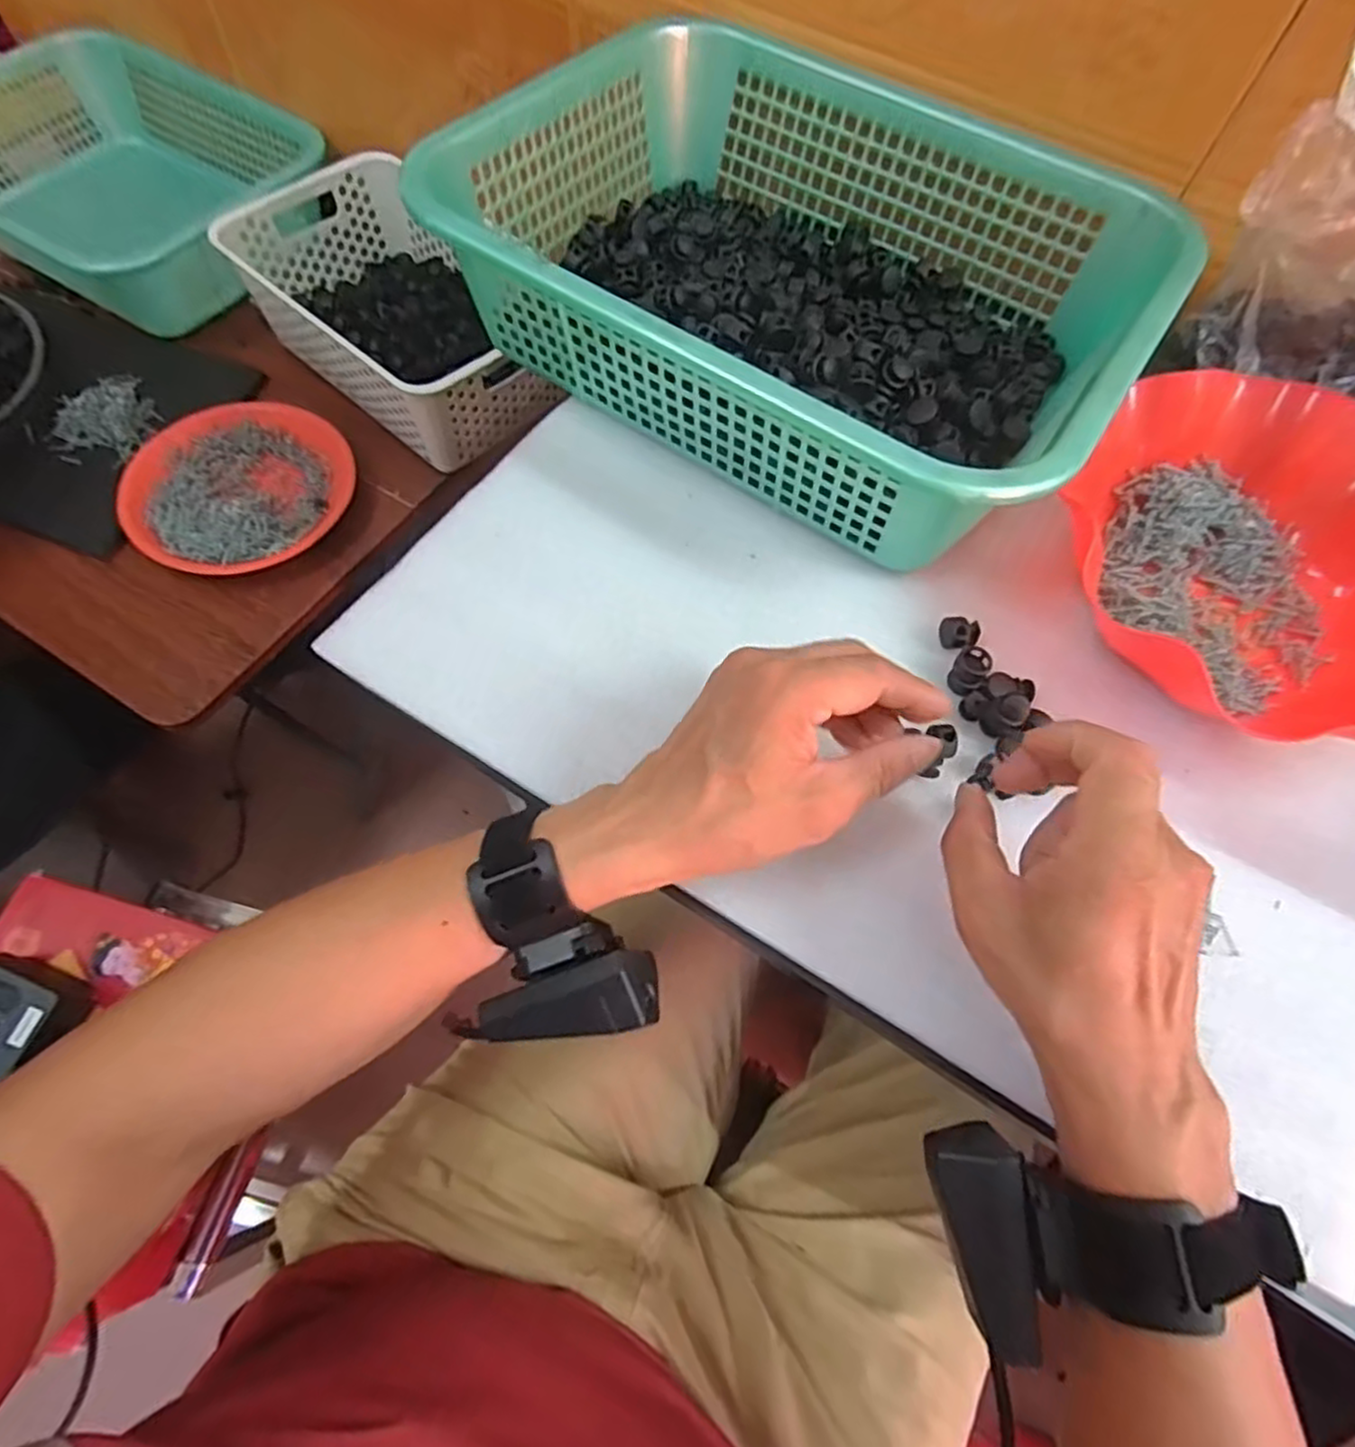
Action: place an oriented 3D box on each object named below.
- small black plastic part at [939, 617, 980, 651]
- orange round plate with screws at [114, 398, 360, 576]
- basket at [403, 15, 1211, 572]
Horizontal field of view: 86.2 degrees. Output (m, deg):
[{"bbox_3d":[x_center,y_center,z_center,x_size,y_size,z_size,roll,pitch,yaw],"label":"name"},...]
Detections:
[{"bbox_3d":[0.152,-0.048,0.389,0.019,0.009,0.016,9,69,1],"label":"small black plastic part"},{"bbox_3d":[-0.401,-0.223,0.670,0.193,0.034,0.197,1,66,-2],"label":"orange round plate with screws"},{"bbox_3d":[0.077,-0.280,0.439,0.388,0.111,0.307,33,72,10],"label":"basket"}]

